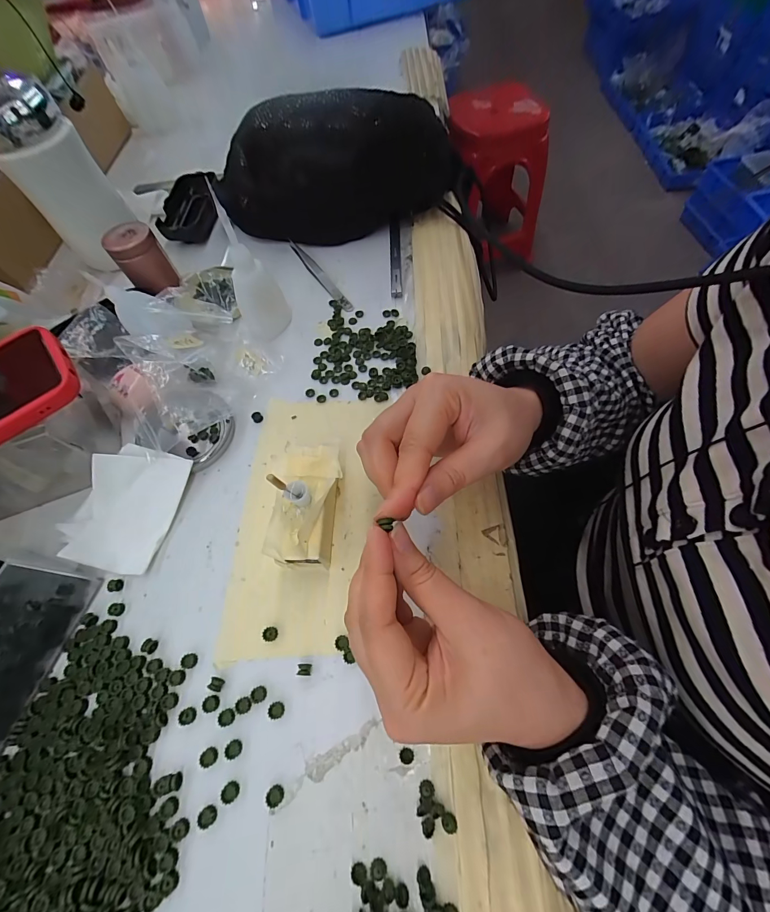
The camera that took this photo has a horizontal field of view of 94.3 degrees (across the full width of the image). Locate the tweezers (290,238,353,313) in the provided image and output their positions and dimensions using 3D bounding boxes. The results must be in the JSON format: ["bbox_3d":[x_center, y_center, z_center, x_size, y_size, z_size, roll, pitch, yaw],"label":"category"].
[{"bbox_3d":[-0.073,-0.197,0.381,0.012,0.005,0.134,-33,67,-12],"label":"tweezers"}]

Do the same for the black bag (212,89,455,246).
[{"bbox_3d":[-0.058,-0.312,0.380,0.237,0.103,0.093,-13,64,-3],"label":"black bag"}]

